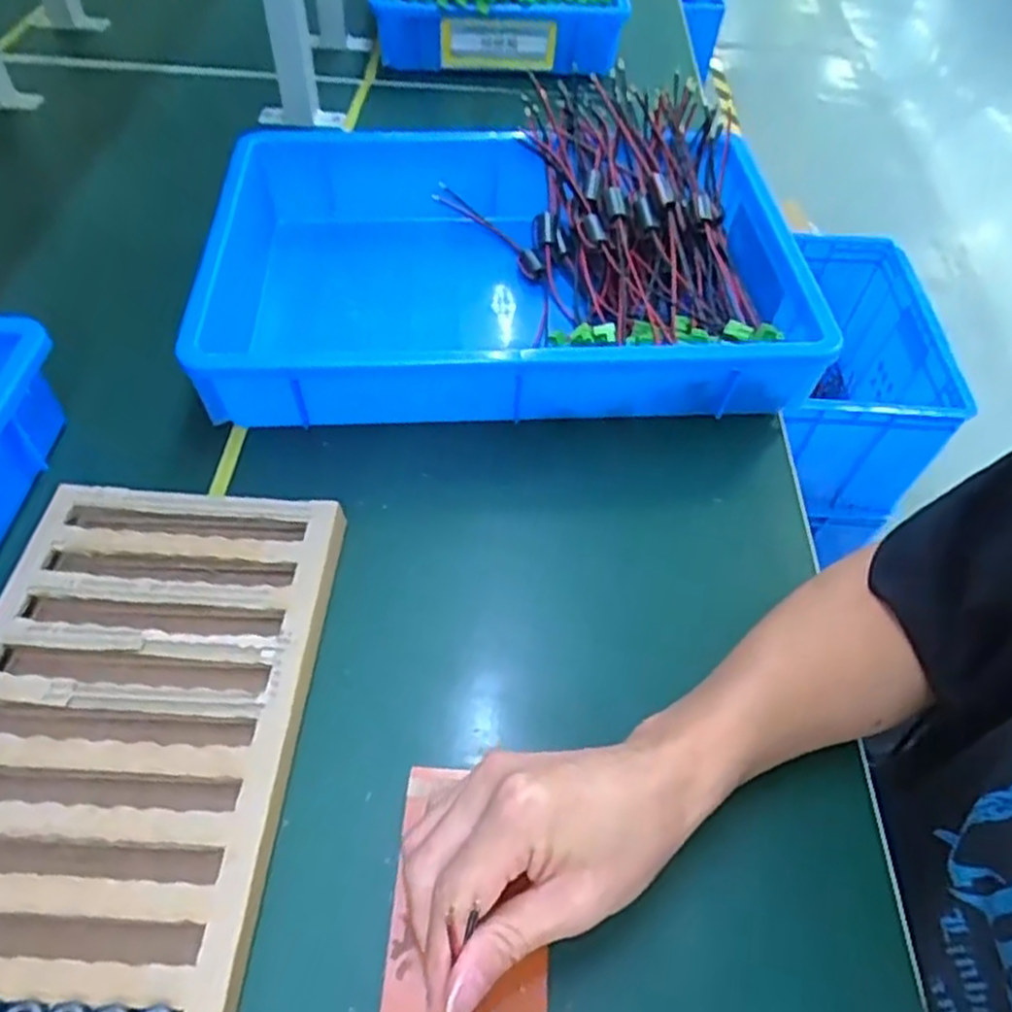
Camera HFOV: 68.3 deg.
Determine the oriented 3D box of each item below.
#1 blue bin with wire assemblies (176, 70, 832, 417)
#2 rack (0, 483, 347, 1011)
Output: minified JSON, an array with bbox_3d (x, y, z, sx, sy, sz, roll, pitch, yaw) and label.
[{"bbox_3d":[-0.002,-0.191,0.588,0.428,0.117,0.281,-2,53,-5],"label":"blue bin with wire assemblies"},{"bbox_3d":[-0.198,0.142,0.366,0.177,0.031,0.355,3,53,-1],"label":"rack"}]

